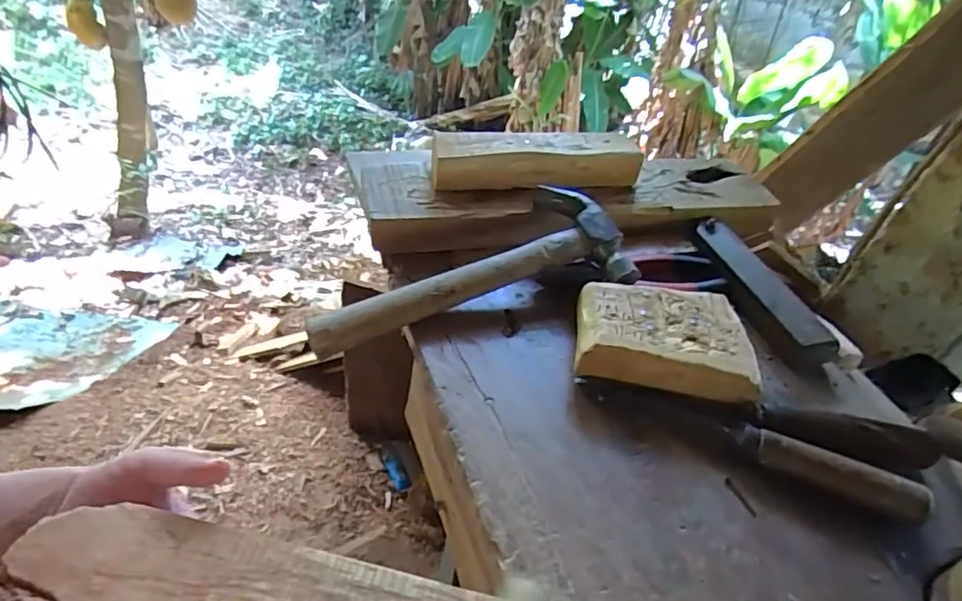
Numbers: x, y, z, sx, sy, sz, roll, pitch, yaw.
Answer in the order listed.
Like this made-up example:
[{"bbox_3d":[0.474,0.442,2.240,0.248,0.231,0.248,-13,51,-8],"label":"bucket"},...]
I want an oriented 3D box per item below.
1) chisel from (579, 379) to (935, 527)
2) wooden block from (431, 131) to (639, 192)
[{"bbox_3d":[0.184,0.099,0.403,0.231,0.025,0.022,22,44,13],"label":"chisel"},{"bbox_3d":[0.060,-0.143,0.579,0.214,0.041,0.051,-3,42,-10],"label":"wooden block"}]

